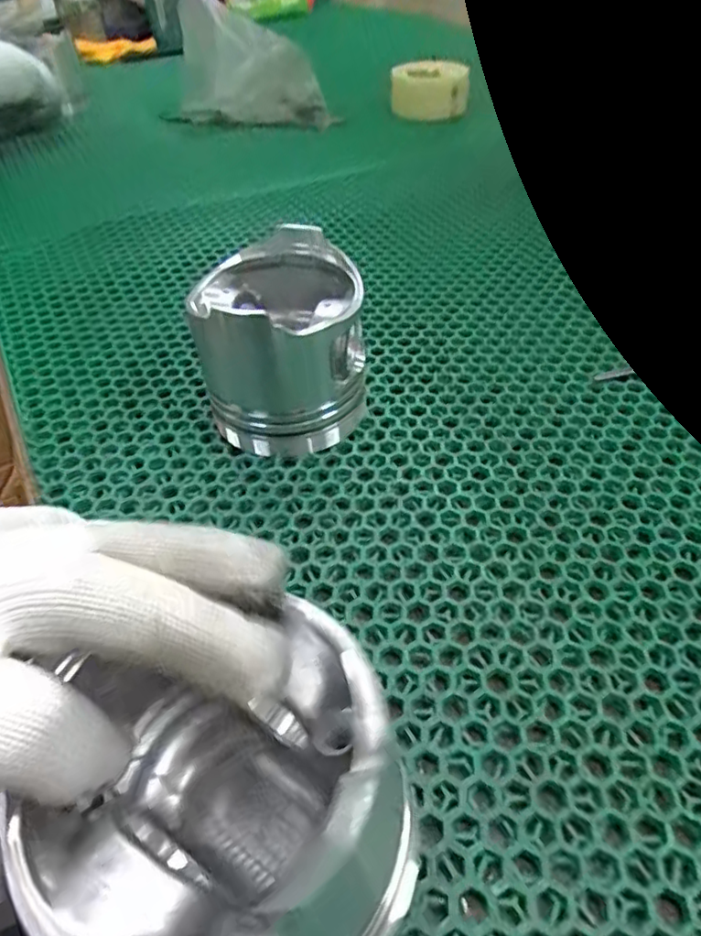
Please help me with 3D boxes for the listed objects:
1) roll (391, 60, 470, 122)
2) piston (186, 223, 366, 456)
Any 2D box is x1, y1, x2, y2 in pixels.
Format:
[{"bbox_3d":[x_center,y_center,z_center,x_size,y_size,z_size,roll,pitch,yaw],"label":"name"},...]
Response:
[{"bbox_3d":[0.102,-0.484,0.771,0.098,0.041,0.100,1,46,4],"label":"roll"},{"bbox_3d":[-0.038,-0.067,0.330,0.086,0.087,0.089,-6,46,-2],"label":"piston"}]

